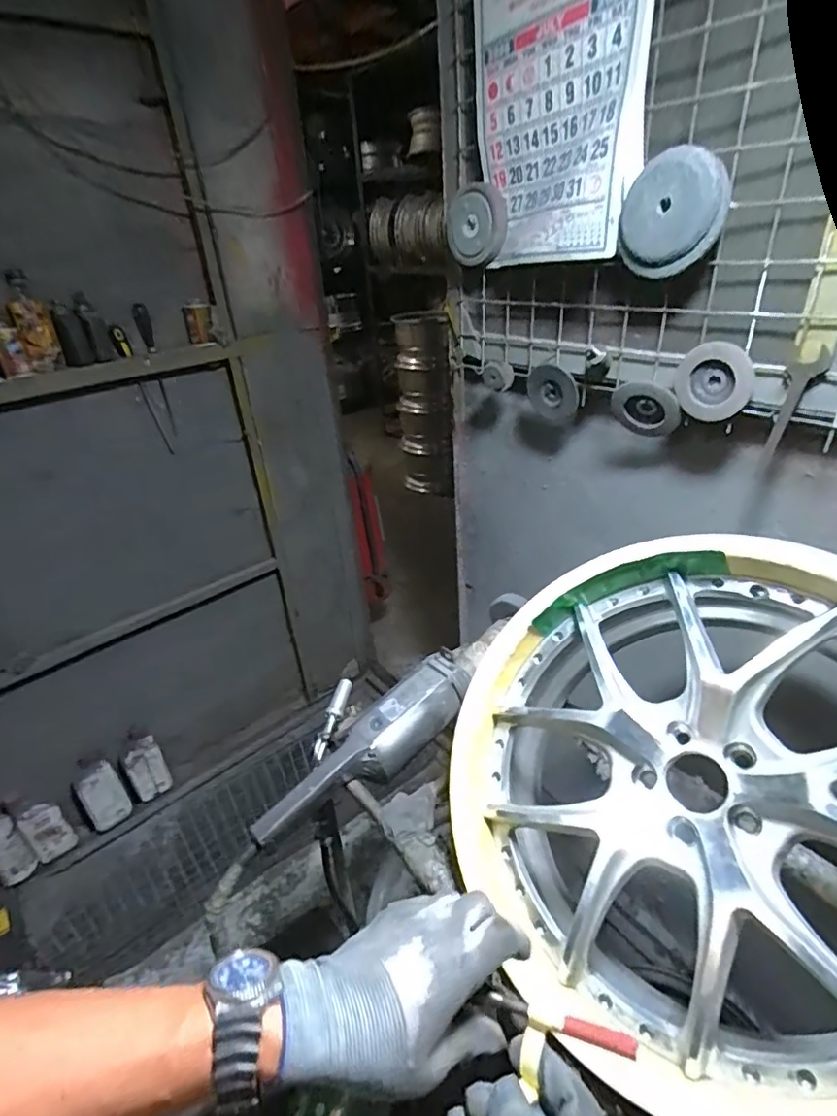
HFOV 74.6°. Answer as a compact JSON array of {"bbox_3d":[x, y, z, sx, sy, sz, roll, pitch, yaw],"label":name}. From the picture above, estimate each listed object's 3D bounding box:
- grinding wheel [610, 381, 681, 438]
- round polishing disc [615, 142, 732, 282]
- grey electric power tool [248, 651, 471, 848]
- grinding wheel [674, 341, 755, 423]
[{"bbox_3d":[0.335,-0.218,0.804,0.100,0.084,0.025,22,62,42],"label":"grinding wheel"},{"bbox_3d":[0.298,-0.406,0.652,0.118,0.125,0.028,16,27,42],"label":"round polishing disc"},{"bbox_3d":[-0.077,0.256,0.777,0.354,0.090,0.088,-22,34,-30],"label":"grey electric power tool"},{"bbox_3d":[0.379,-0.225,0.705,0.018,0.095,0.096,-23,34,-32],"label":"grinding wheel"}]

